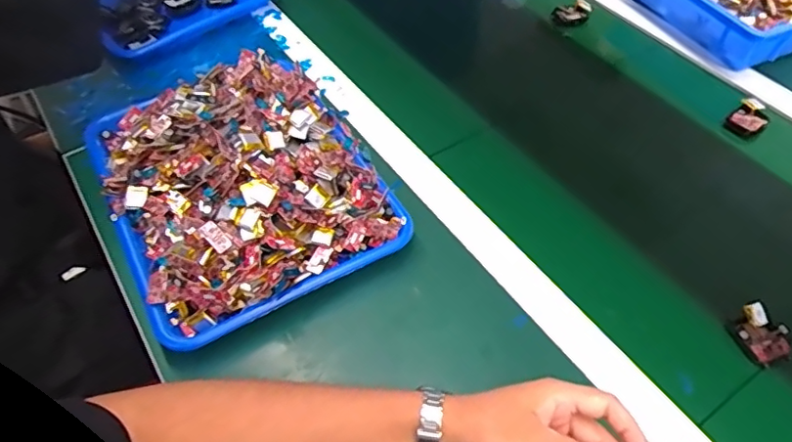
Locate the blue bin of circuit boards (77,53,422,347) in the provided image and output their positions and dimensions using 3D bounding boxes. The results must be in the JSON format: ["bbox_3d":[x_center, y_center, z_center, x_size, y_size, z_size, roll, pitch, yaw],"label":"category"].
[{"bbox_3d":[-0.165,-0.058,0.584,0.257,0.085,0.317,-24,55,-18],"label":"blue bin of circuit boards"}]

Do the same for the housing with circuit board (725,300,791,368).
[{"bbox_3d":[0.326,0.101,0.511,0.037,0.024,0.051,-16,53,-12],"label":"housing with circuit board"}]

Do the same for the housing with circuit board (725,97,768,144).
[{"bbox_3d":[0.425,-0.123,0.691,0.047,0.025,0.039,-38,60,-26],"label":"housing with circuit board"}]

